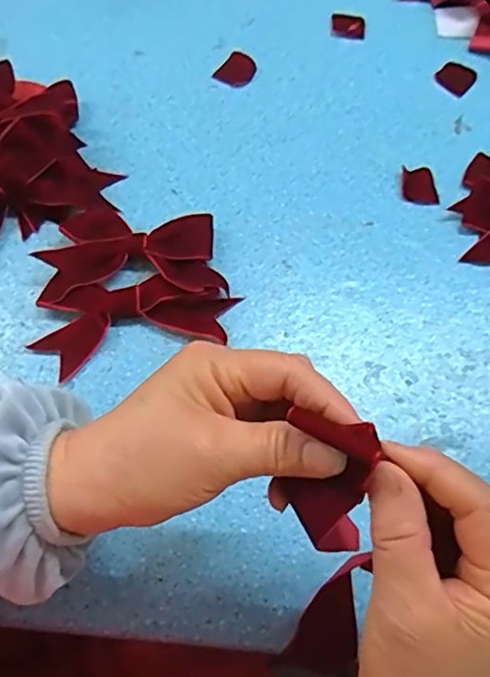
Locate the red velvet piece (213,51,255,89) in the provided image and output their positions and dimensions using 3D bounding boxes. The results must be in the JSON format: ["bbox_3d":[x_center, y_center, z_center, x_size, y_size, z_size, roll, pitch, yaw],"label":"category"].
[{"bbox_3d":[-0.008,-0.253,0.533,0.034,0.007,0.036,28,68,14],"label":"red velvet piece"}]

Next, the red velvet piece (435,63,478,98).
[{"bbox_3d":[0.195,-0.241,0.522,0.034,0.004,0.034,41,72,19],"label":"red velvet piece"}]

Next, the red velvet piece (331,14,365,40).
[{"bbox_3d":[0.102,-0.309,0.559,0.033,0.004,0.031,9,65,6],"label":"red velvet piece"}]

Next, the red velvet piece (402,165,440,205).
[{"bbox_3d":[0.143,-0.126,0.465,0.028,0.004,0.035,3,64,4],"label":"red velvet piece"}]

